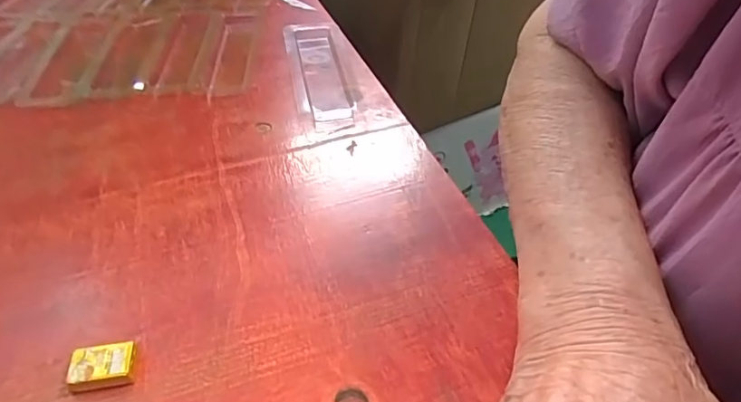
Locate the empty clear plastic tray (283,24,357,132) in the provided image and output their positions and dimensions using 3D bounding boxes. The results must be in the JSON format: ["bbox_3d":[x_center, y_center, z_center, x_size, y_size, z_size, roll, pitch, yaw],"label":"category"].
[{"bbox_3d":[-0.040,-0.101,0.400,0.041,0.008,0.150,-8,44,-9],"label":"empty clear plastic tray"}]

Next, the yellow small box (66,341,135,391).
[{"bbox_3d":[-0.112,0.070,0.224,0.025,0.009,0.017,-7,44,-7],"label":"yellow small box"}]

